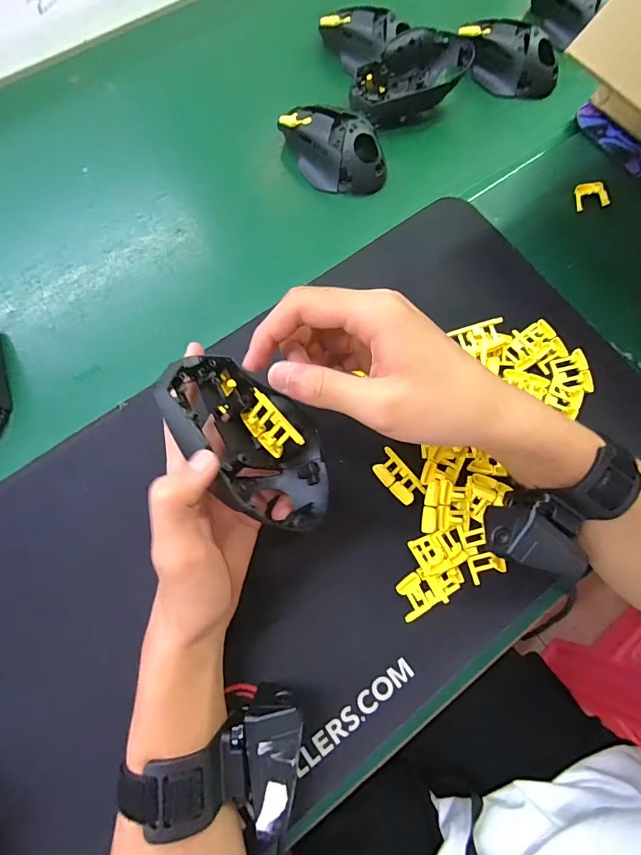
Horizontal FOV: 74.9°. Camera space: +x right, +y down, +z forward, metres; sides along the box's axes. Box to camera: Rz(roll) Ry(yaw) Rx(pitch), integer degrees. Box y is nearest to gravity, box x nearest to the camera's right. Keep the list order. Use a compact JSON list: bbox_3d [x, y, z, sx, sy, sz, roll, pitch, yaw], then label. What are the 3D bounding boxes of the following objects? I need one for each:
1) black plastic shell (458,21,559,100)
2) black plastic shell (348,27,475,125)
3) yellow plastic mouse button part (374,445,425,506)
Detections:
[{"bbox_3d":[0.190,-0.376,0.423,0.113,0.032,0.047,42,77,11],"label":"black plastic shell"},{"bbox_3d":[0.085,-0.346,0.415,0.114,0.042,0.068,-9,73,-4],"label":"black plastic shell"},{"bbox_3d":[0.056,0.035,0.306,0.024,0.009,0.042,-37,77,-11],"label":"yellow plastic mouse button part"}]

